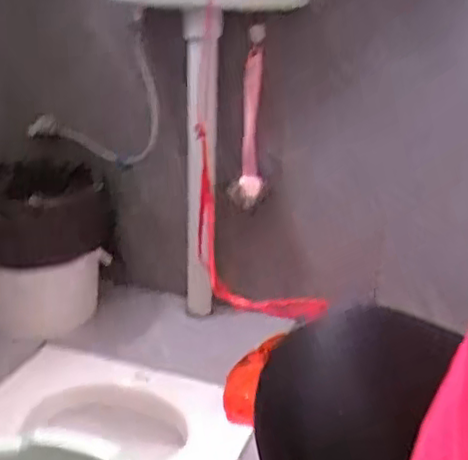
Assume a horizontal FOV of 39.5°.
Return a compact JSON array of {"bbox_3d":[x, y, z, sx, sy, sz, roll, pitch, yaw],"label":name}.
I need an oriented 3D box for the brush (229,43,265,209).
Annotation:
[{"bbox_3d":[0.034,-0.170,1.135,0.064,0.262,0.044,4,22,5],"label":"brush"}]

